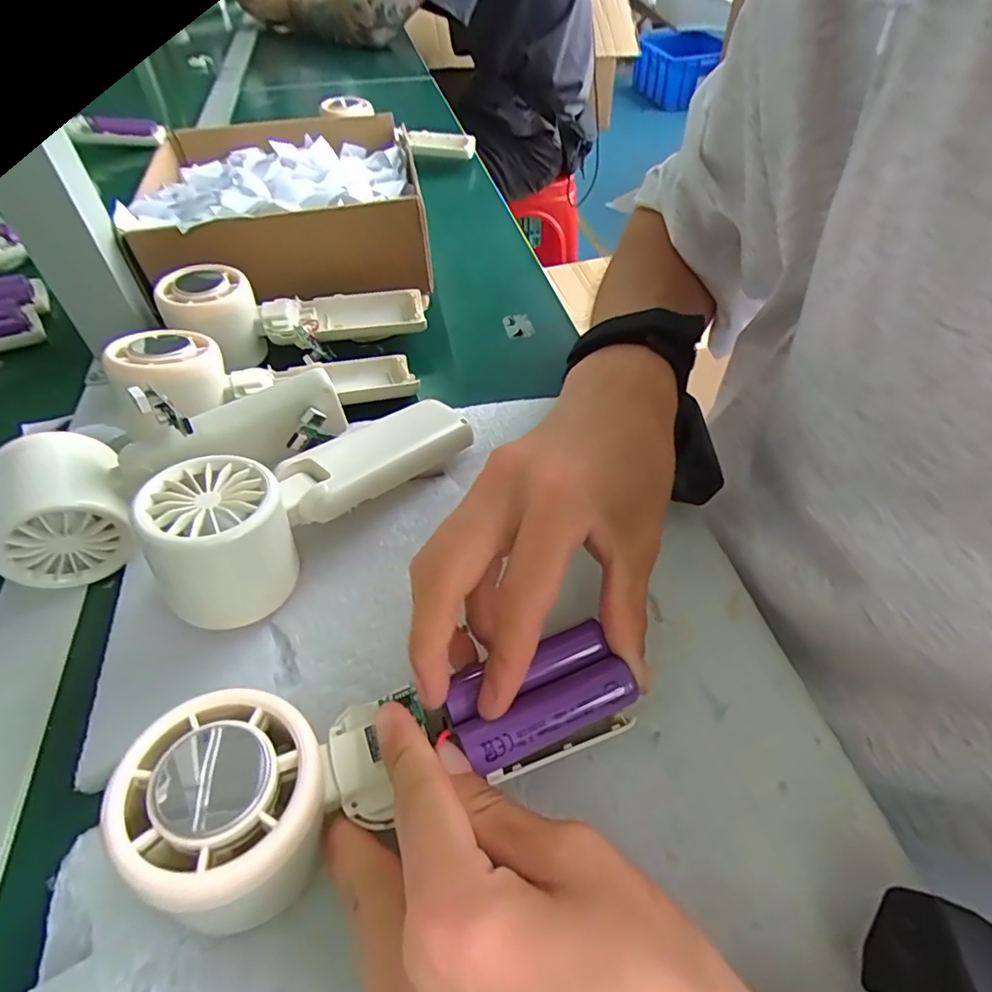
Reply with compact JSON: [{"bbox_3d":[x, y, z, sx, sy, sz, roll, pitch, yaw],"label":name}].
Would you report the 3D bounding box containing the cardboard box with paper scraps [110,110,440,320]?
[{"bbox_3d":[-0.170,-0.243,0.468,0.215,0.068,0.247,-13,51,-11],"label":"cardboard box with paper scraps"}]

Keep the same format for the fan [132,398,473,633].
[{"bbox_3d":[-0.082,-0.012,0.273,0.054,0.058,0.165,30,56,23],"label":"fan"}]

